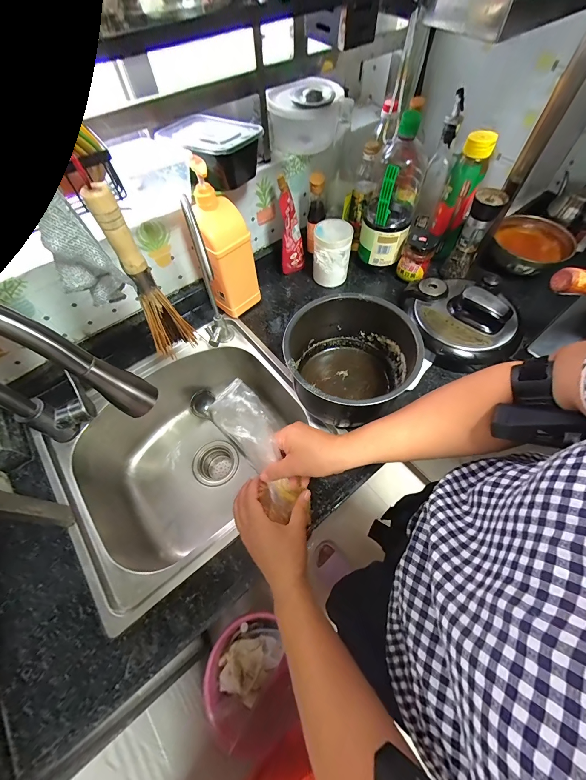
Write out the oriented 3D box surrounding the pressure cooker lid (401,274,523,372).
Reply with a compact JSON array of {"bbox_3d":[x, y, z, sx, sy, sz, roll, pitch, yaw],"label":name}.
[{"bbox_3d":[0.368,-0.161,0.612,0.222,0.088,0.227,-1,62,3],"label":"pressure cooker lid"}]

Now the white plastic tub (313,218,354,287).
[{"bbox_3d":[0.091,-0.317,0.695,0.082,0.115,0.088,8,63,7],"label":"white plastic tub"}]

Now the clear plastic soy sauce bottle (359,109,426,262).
[{"bbox_3d":[0.207,-0.400,0.625,0.101,0.257,0.092,12,64,10],"label":"clear plastic soy sauce bottle"}]

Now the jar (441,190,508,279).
[{"bbox_3d":[0.380,-0.324,0.643,0.055,0.168,0.064,29,68,17],"label":"jar"}]

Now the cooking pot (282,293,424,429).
[{"bbox_3d":[0.098,-0.044,0.532,0.205,0.138,0.208,-1,62,3],"label":"cooking pot"}]

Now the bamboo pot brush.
[{"bbox_3d":[-0.196,-0.131,0.403,0.035,0.241,0.054,24,66,15],"label":"bamboo pot brush"}]

